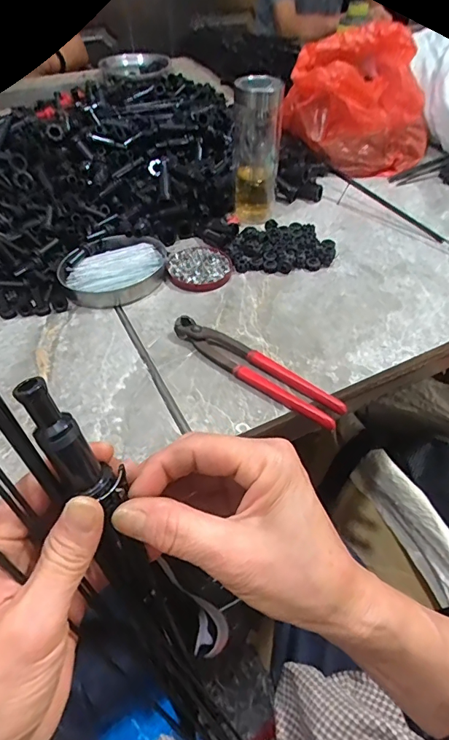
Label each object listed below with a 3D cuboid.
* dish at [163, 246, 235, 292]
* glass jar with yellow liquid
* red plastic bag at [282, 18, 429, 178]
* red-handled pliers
[{"bbox_3d":[-0.035,-0.137,0.577,0.083,0.010,0.085,1,49,-1],"label":"dish"},{"bbox_3d":[0.043,-0.313,0.634,0.064,0.182,0.067,-2,49,-3],"label":"glass jar with yellow liquid"},{"bbox_3d":[0.258,-0.506,0.810,0.254,0.149,0.306,17,51,13],"label":"red plastic bag"},{"bbox_3d":[0.029,-0.002,0.453,0.199,0.017,0.034,32,56,24],"label":"red-handled pliers"}]

